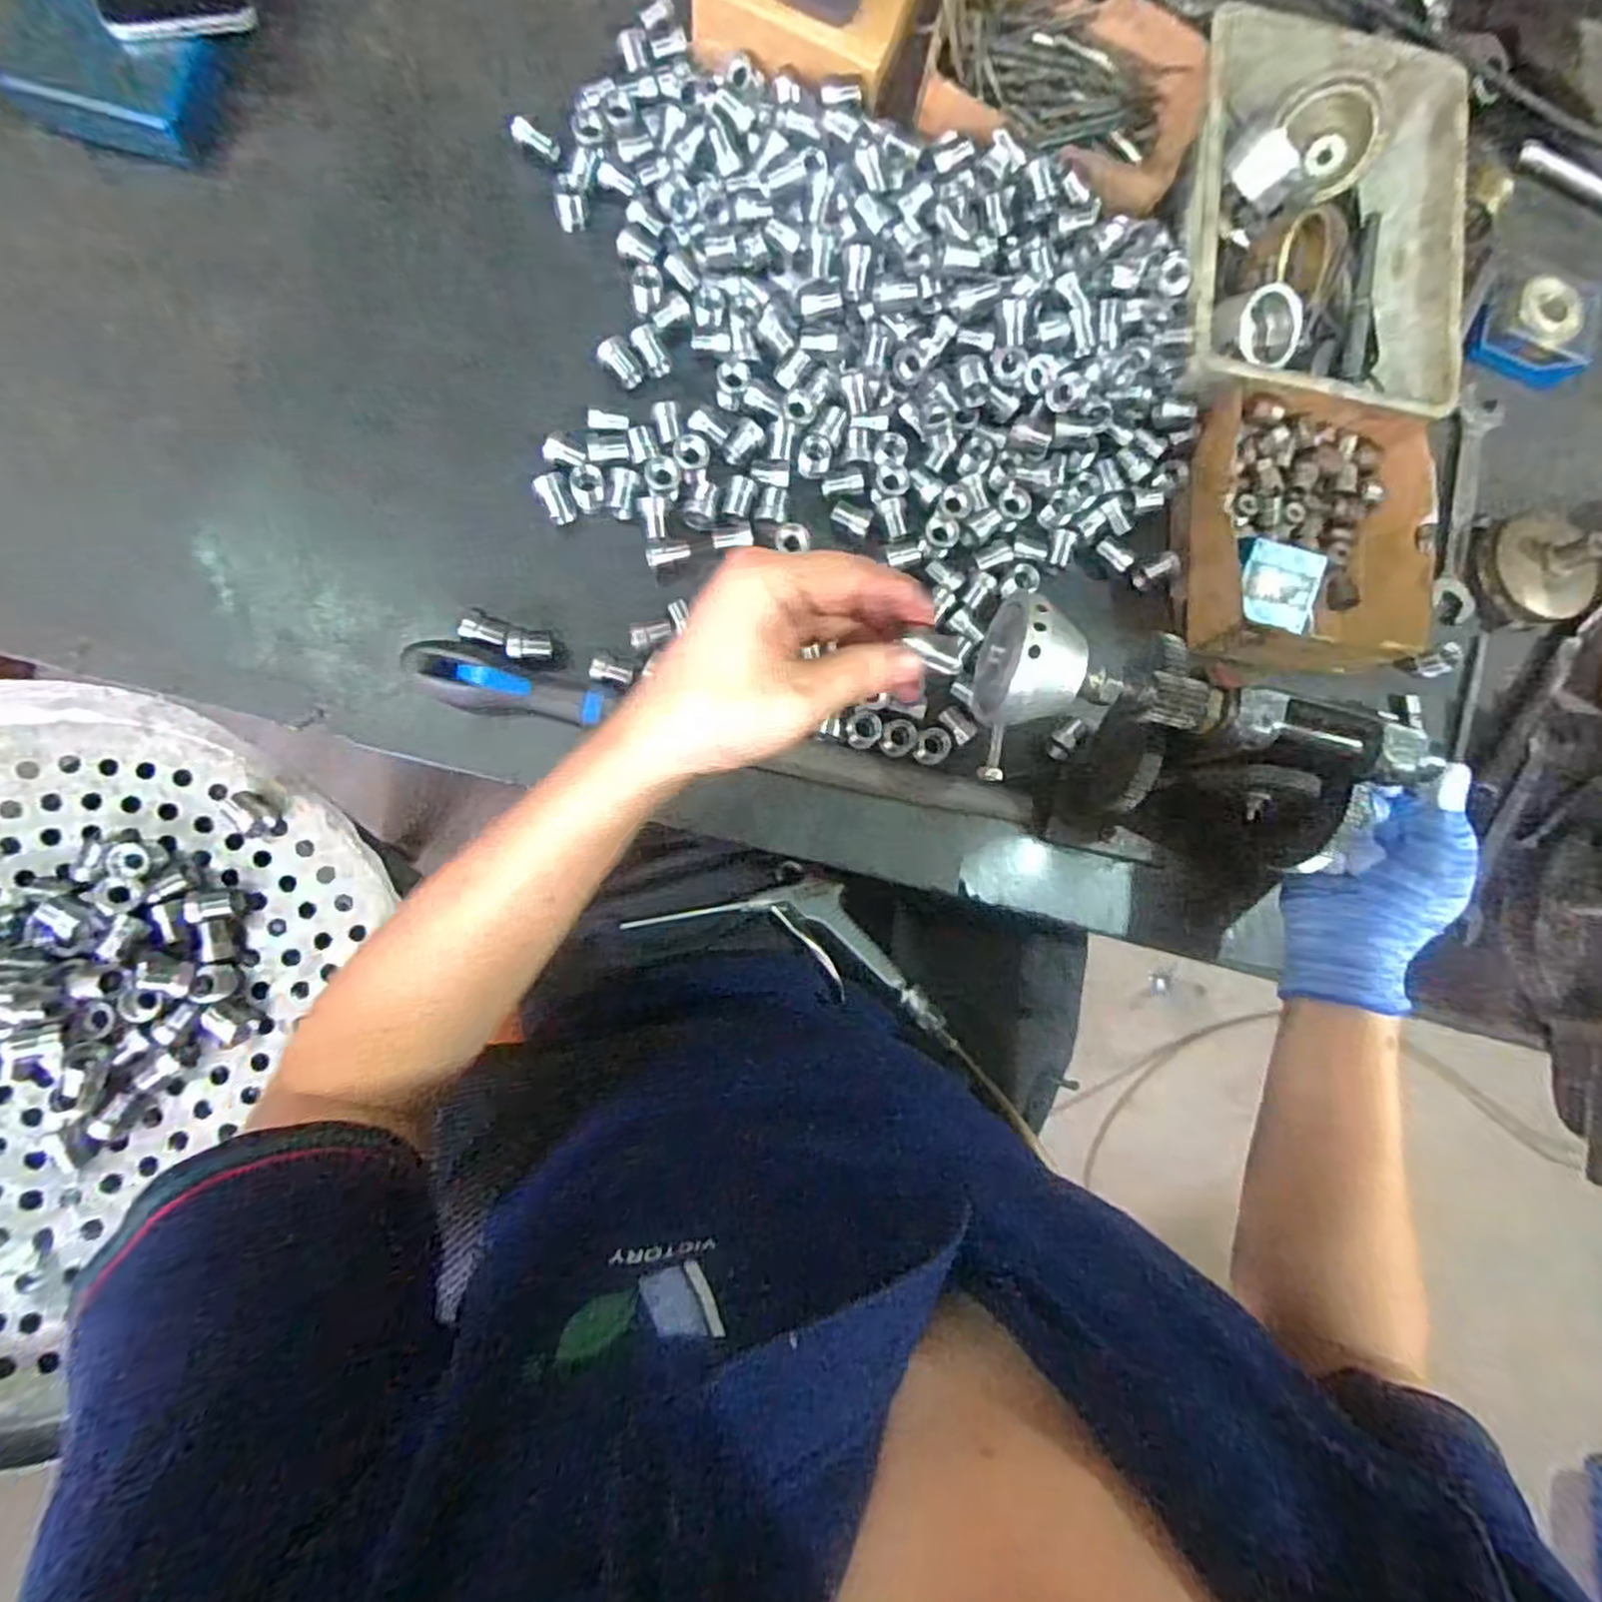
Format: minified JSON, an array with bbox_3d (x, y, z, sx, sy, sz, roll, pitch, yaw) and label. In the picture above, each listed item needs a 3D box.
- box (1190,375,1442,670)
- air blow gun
[{"bbox_3d":[0.327,-0.170,0.506,0.148,0.055,0.177,3,84,-7],"label":"box"},{"bbox_3d":[0.006,0.096,0.575,0.241,0.044,0.082,22,81,-5],"label":"air blow gun"}]

